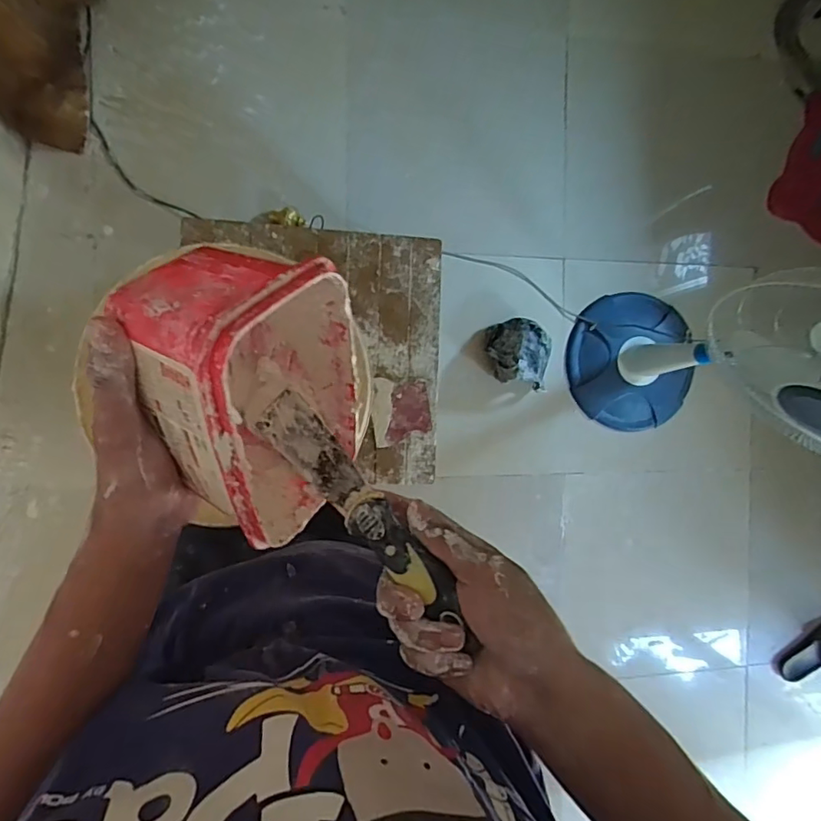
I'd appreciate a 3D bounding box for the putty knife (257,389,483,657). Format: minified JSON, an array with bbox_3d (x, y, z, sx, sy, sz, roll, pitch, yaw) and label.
[{"bbox_3d":[-0.031,0.060,0.344,0.032,0.014,0.178,-43,74,-2],"label":"putty knife"}]

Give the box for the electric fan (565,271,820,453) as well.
[{"bbox_3d":[0.645,-0.094,1.091,0.356,0.974,0.392,-10,93,-10],"label":"electric fan"}]

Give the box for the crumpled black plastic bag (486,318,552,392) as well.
[{"bbox_3d":[0.284,-0.152,1.451,0.154,0.137,0.178,7,90,-10],"label":"crumpled black plastic bag"}]

